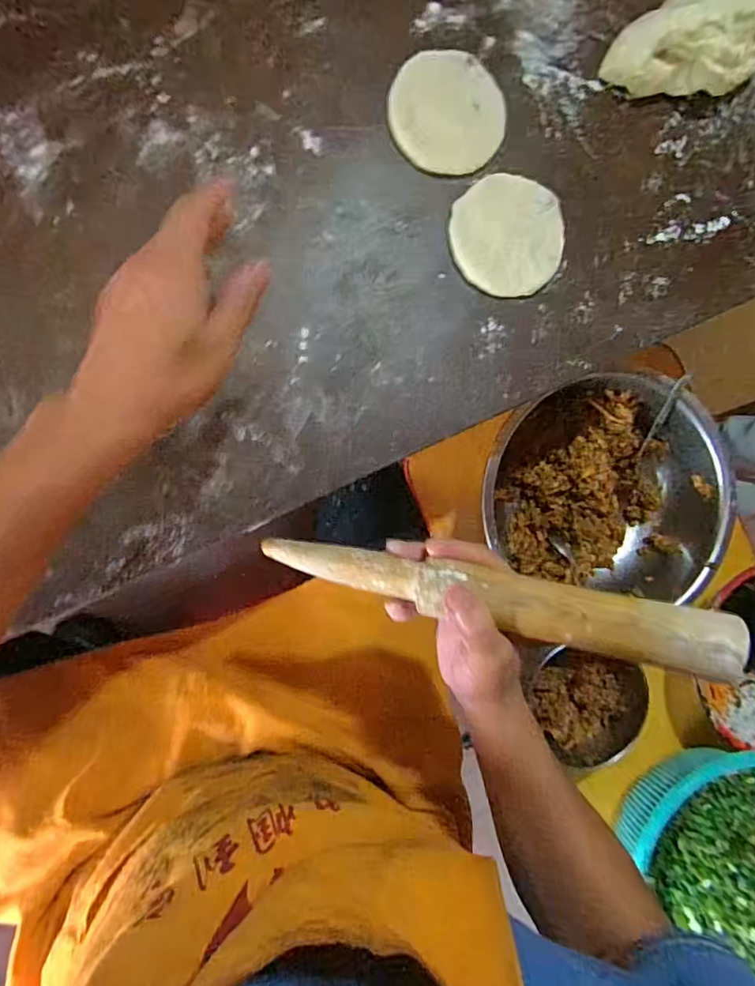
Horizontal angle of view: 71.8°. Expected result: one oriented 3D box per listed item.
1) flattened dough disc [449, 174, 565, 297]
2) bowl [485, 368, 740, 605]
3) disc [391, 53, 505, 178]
[{"bbox_3d":[0.110,-0.218,0.444,0.094,0.014,0.095,0,89,-10],"label":"flattened dough disc"},{"bbox_3d":[0.263,-0.008,0.599,0.242,0.096,0.233,0,89,-10],"label":"bowl"},{"bbox_3d":[0.059,-0.319,0.440,0.096,0.011,0.095,0,89,-10],"label":"disc"}]

